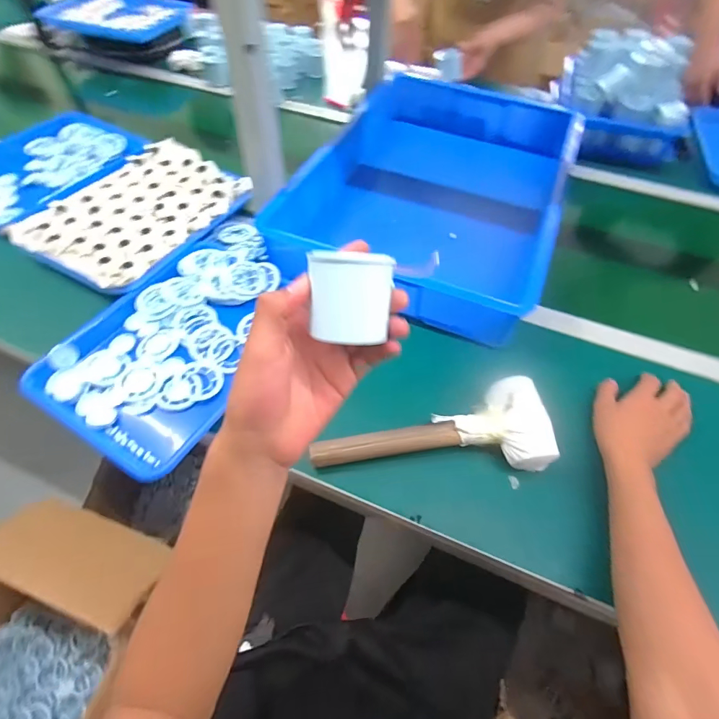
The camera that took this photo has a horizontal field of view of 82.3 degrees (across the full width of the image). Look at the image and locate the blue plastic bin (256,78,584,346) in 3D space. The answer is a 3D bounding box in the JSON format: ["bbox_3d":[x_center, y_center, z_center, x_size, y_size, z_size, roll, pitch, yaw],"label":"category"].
[{"bbox_3d":[0.151,-0.320,0.757,0.405,0.104,0.597,21,57,12],"label":"blue plastic bin"}]

